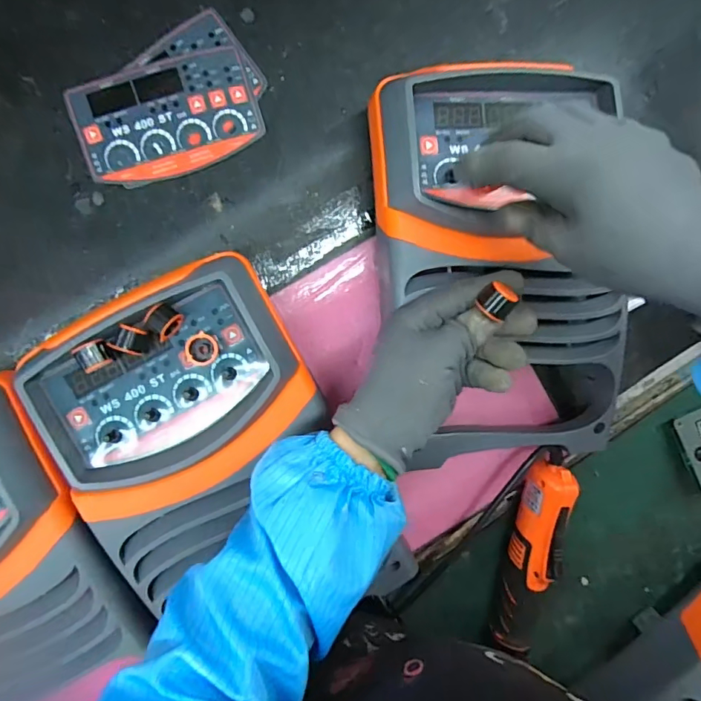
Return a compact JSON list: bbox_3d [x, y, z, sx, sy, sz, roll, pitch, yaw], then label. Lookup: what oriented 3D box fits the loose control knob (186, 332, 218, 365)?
[{"bbox_3d":[-0.109,-0.001,0.350,0.023,0.019,0.022,-1,96,-5],"label":"loose control knob"}]

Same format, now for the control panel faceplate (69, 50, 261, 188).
[{"bbox_3d":[-0.157,-0.199,0.406,0.151,0.006,0.089,-15,99,-2],"label":"control panel faceplate"}]

